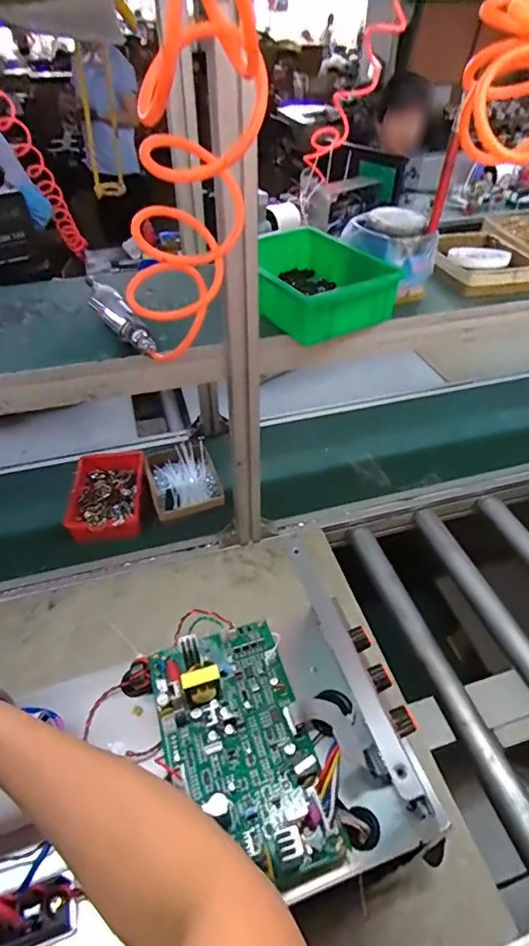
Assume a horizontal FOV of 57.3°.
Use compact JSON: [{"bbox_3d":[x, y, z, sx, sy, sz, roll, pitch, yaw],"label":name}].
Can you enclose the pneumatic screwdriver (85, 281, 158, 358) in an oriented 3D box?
[{"bbox_3d":[-0.199,-0.213,0.658,0.045,0.038,0.197,-24,47,-24],"label":"pneumatic screwdriver"}]

